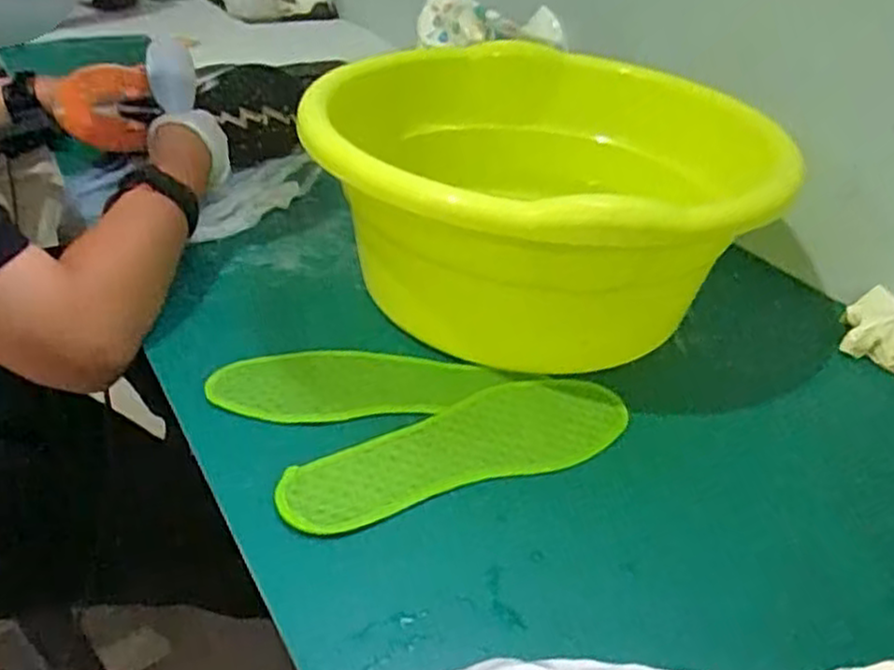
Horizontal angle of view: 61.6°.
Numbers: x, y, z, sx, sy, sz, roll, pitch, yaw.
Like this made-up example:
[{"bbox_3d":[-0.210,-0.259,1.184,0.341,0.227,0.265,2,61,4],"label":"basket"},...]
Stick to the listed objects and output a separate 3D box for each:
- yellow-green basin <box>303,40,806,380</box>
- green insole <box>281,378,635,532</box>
[{"bbox_3d":[0.071,-0.102,0.636,0.361,0.174,0.320,22,39,23],"label":"yellow-green basin"},{"bbox_3d":[0.010,0.075,0.517,0.252,0.012,0.077,-12,38,-24],"label":"green insole"}]

